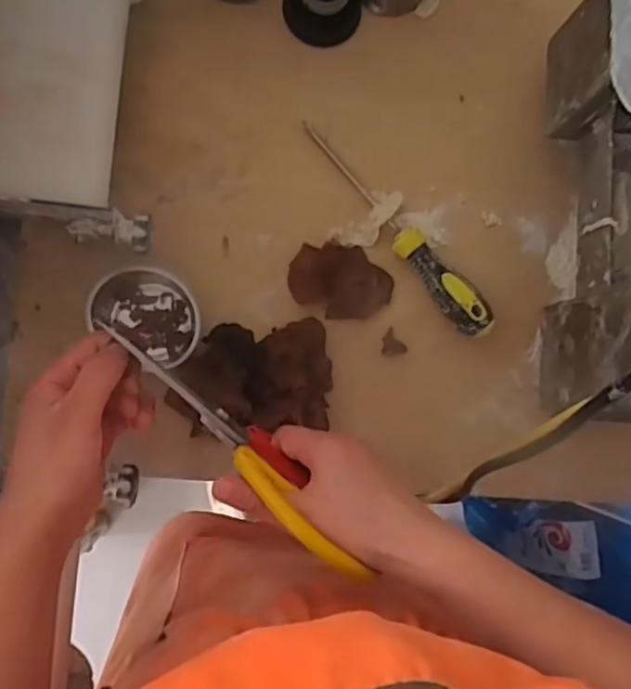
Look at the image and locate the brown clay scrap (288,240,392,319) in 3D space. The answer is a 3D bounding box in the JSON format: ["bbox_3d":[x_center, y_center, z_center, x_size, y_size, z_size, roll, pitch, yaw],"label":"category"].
[{"bbox_3d":[0.022,-0.052,0.521,0.083,0.017,0.060,8,85,-4],"label":"brown clay scrap"}]

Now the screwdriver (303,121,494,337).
[{"bbox_3d":[0.062,-0.092,0.520,0.029,0.029,0.217,-43,90,-6],"label":"screwdriver"}]

